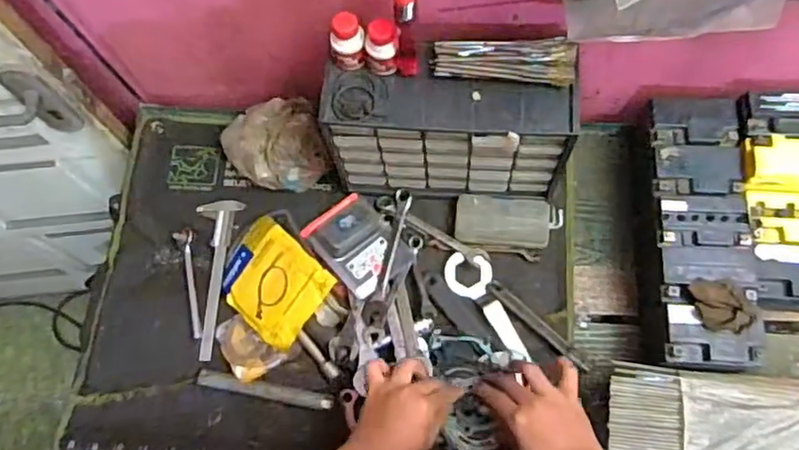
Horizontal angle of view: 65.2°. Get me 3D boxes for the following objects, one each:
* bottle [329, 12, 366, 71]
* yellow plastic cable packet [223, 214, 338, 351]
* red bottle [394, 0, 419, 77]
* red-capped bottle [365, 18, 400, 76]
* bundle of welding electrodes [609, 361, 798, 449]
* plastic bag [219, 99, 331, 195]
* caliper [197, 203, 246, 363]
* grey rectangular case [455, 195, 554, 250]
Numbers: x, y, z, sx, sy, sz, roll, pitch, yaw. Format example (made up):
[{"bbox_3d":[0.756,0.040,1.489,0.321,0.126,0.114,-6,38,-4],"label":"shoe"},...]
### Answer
[{"bbox_3d":[-0.060,-0.211,0.722,0.039,0.067,0.032,-13,70,-2],"label":"bottle"},{"bbox_3d":[-0.173,0.076,0.847,0.158,0.018,0.124,38,94,28],"label":"yellow plastic cable packet"},{"bbox_3d":[0.009,-0.211,0.689,0.025,0.125,0.029,1,70,3],"label":"red bottle"},{"bbox_3d":[-0.021,-0.204,0.718,0.038,0.064,0.032,-8,70,-1],"label":"red-capped bottle"},{"bbox_3d":[0.416,0.224,0.719,0.329,0.056,0.109,5,70,4],"label":"bundle of welding electrodes"},{"bbox_3d":[-0.180,-0.114,0.910,0.145,0.081,0.127,-15,70,-3],"label":"plastic bag"},{"bbox_3d":[-0.267,0.073,0.888,0.065,0.010,0.230,1,70,3],"label":"caliper"},{"bbox_3d":[0.145,-0.005,0.878,0.129,0.019,0.068,5,70,4],"label":"grey rectangular case"}]

